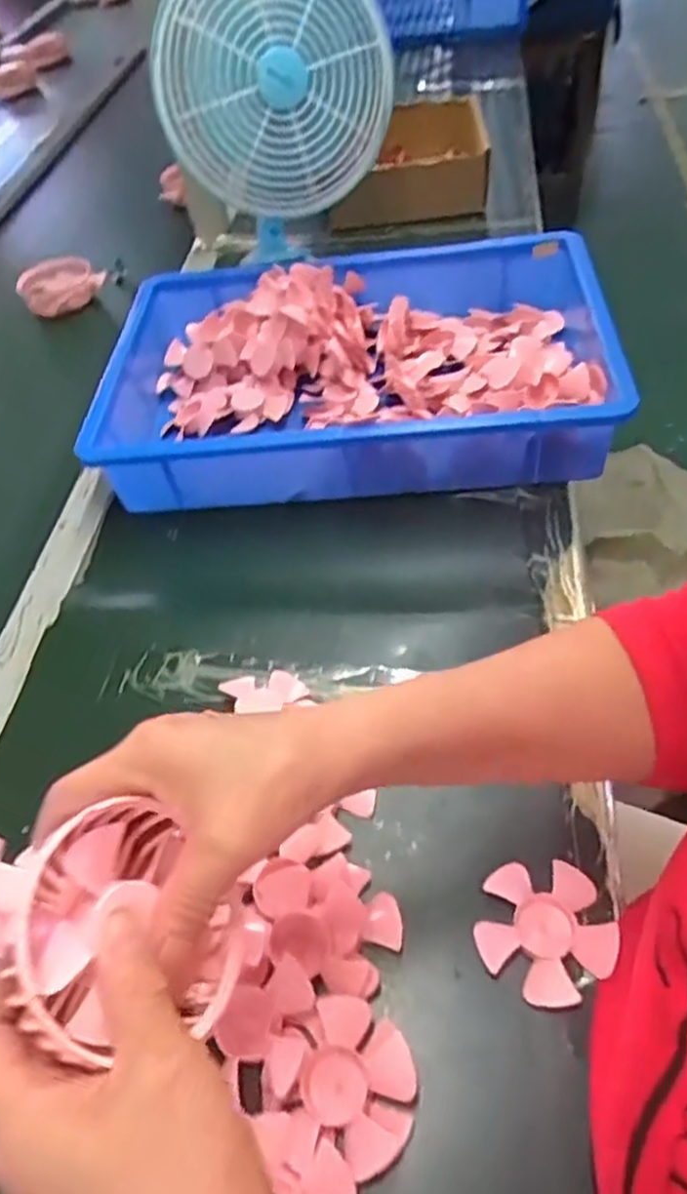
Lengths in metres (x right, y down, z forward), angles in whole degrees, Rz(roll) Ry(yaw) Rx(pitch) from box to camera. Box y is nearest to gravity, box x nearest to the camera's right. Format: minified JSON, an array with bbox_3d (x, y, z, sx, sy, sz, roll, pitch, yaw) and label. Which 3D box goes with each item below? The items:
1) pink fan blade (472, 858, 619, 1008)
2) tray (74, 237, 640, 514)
[{"bbox_3d":[0.110,0.179,0.400,0.070,0.014,0.070,-4,50,5],"label":"pink fan blade"},{"bbox_3d":[0.008,-0.214,0.691,0.435,0.091,0.295,-3,50,6],"label":"tray"}]

